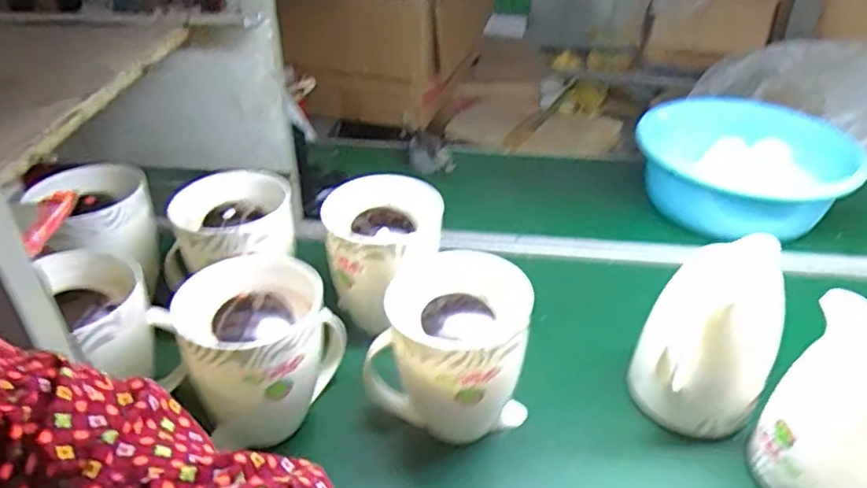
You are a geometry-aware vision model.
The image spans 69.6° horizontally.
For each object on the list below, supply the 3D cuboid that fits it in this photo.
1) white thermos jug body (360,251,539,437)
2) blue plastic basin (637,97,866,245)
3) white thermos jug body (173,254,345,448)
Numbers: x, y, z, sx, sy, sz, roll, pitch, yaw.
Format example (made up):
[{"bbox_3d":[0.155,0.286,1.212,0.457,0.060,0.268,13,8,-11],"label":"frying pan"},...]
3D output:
[{"bbox_3d":[0.022,0.120,0.661,0.135,0.186,0.136,29,43,34],"label":"white thermos jug body"},{"bbox_3d":[0.531,-0.133,1.077,0.329,0.131,0.329,18,38,23],"label":"blue plastic basin"},{"bbox_3d":[-0.165,0.109,0.632,0.159,0.156,0.117,-13,37,-20],"label":"white thermos jug body"}]

